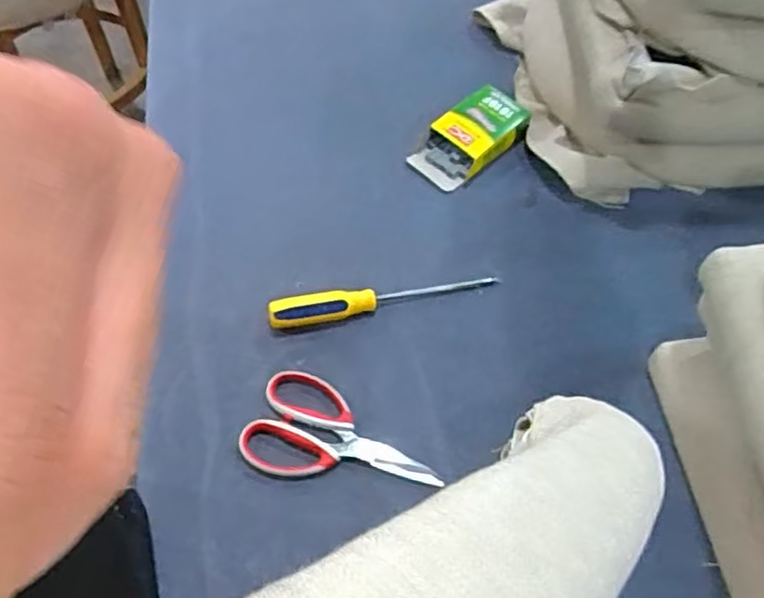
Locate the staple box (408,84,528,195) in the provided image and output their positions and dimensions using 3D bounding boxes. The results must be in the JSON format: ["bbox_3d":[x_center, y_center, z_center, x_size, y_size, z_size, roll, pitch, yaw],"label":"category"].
[{"bbox_3d":[0.111,-0.202,0.848,0.142,0.035,0.080,-39,67,-22],"label":"staple box"}]

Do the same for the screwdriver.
[{"bbox_3d":[0.003,-0.003,0.724,0.244,0.033,0.027,-10,59,-7],"label":"screwdriver"}]

